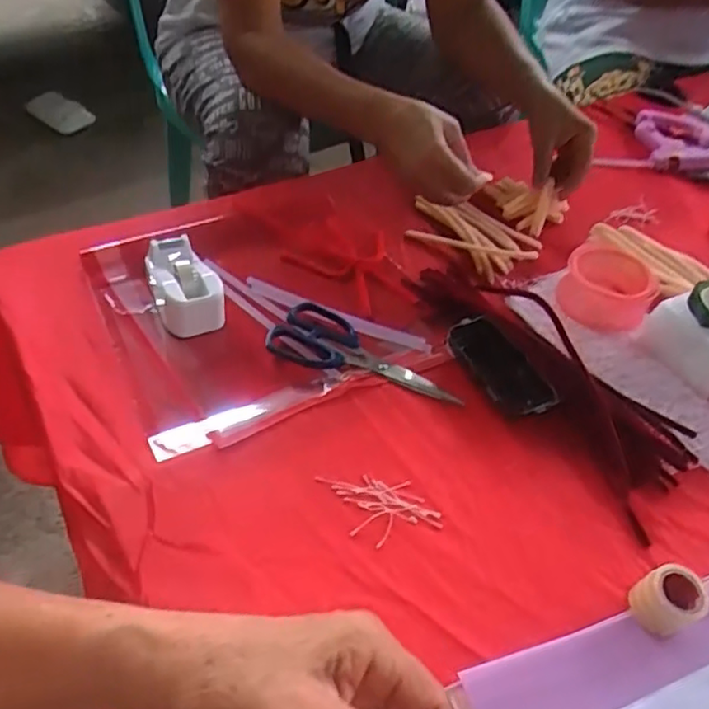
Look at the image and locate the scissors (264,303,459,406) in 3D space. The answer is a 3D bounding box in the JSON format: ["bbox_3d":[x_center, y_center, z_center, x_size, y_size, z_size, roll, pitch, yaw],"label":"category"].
[{"bbox_3d":[0.012,0.001,0.584,0.181,0.007,0.071,24,49,15],"label":"scissors"}]

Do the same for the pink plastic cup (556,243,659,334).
[{"bbox_3d":[0.256,-0.068,0.654,0.088,0.044,0.077,24,49,15],"label":"pink plastic cup"}]

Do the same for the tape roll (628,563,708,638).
[{"bbox_3d":[0.208,0.166,0.431,0.041,0.040,0.038,3,47,-3],"label":"tape roll"}]

